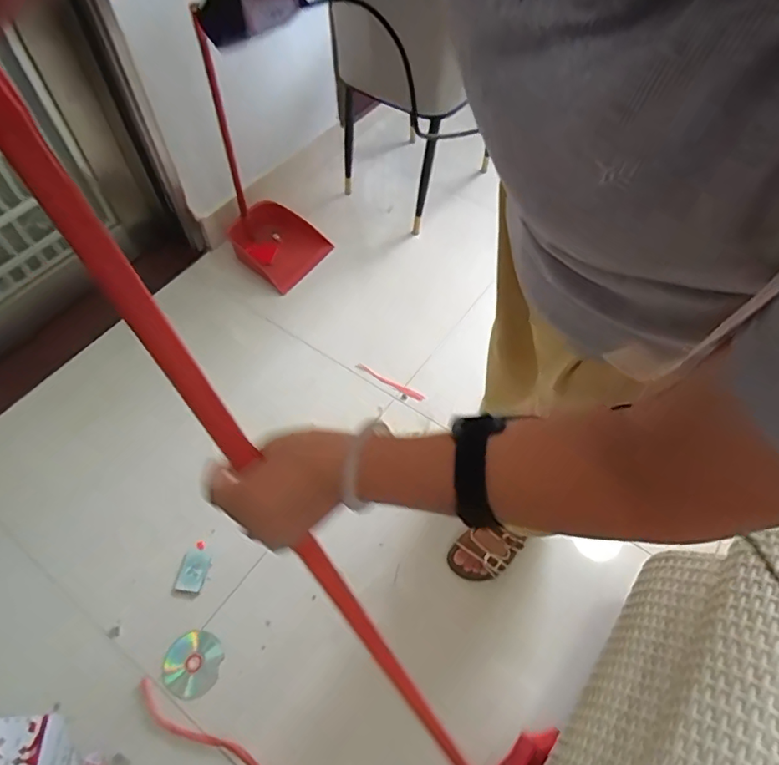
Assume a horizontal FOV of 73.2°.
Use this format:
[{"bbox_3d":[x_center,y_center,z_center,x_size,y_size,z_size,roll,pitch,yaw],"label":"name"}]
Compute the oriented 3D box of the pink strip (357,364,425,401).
[{"bbox_3d":[0.001,-0.001,1.441,0.215,0.008,0.024,27,57,19],"label":"pink strip"}]

